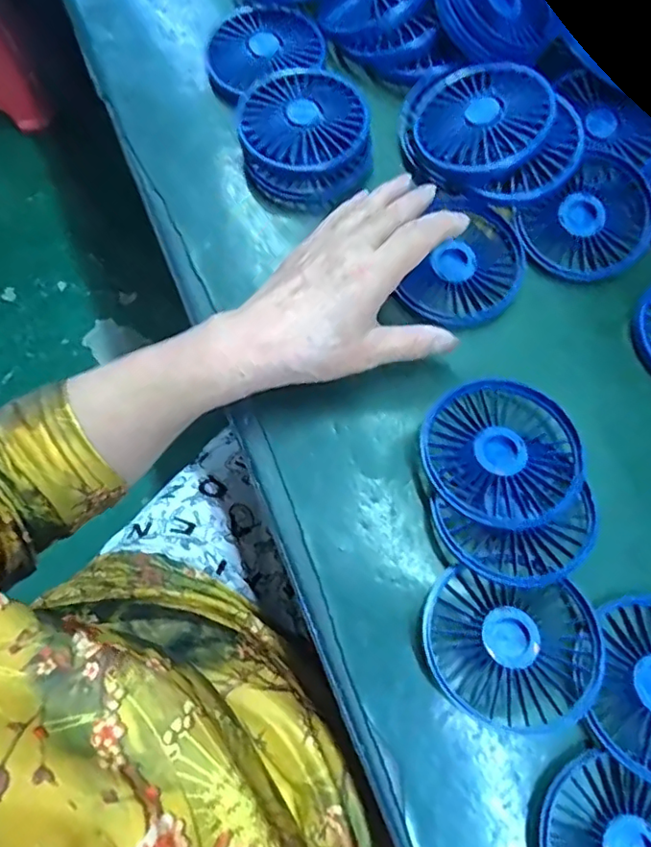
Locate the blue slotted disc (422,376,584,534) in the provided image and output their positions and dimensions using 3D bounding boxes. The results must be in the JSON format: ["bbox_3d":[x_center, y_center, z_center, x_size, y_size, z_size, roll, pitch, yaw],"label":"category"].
[{"bbox_3d":[0.100,0.016,0.324,0.081,0.016,0.085,-2,61,3],"label":"blue slotted disc"}]

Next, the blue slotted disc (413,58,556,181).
[{"bbox_3d":[0.102,-0.201,0.374,0.086,0.009,0.086,-47,63,1],"label":"blue slotted disc"}]

